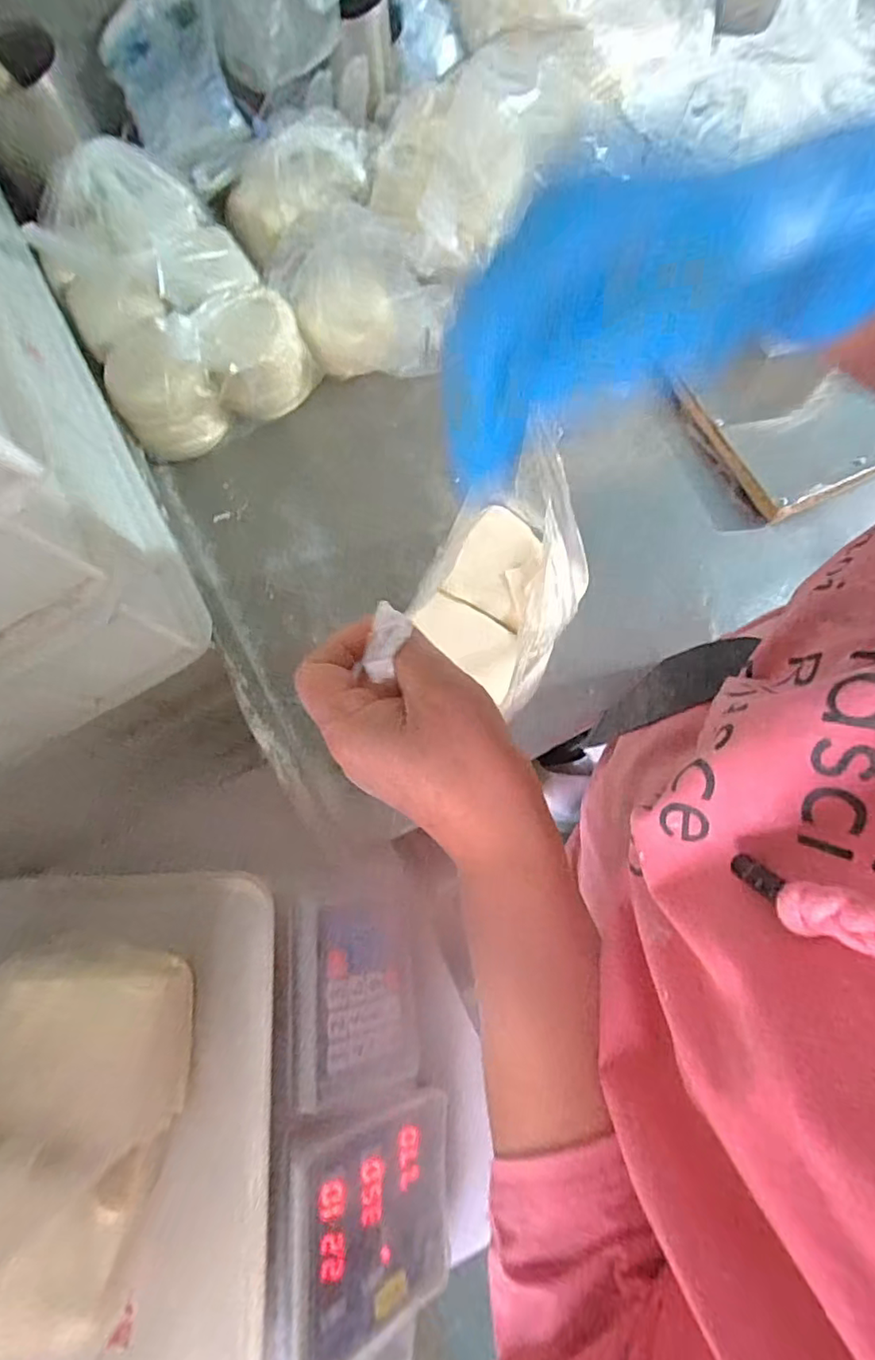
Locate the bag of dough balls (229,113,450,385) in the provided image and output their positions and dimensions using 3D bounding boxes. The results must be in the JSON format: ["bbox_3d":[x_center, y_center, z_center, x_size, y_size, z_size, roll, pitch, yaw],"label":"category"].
[{"bbox_3d":[-0.090,-0.427,0.577,0.162,0.062,0.297,-30,78,-6],"label":"bag of dough balls"}]

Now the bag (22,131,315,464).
[{"bbox_3d":[-0.249,-0.358,0.548,0.181,0.105,0.240,-28,78,-6],"label":"bag"}]

